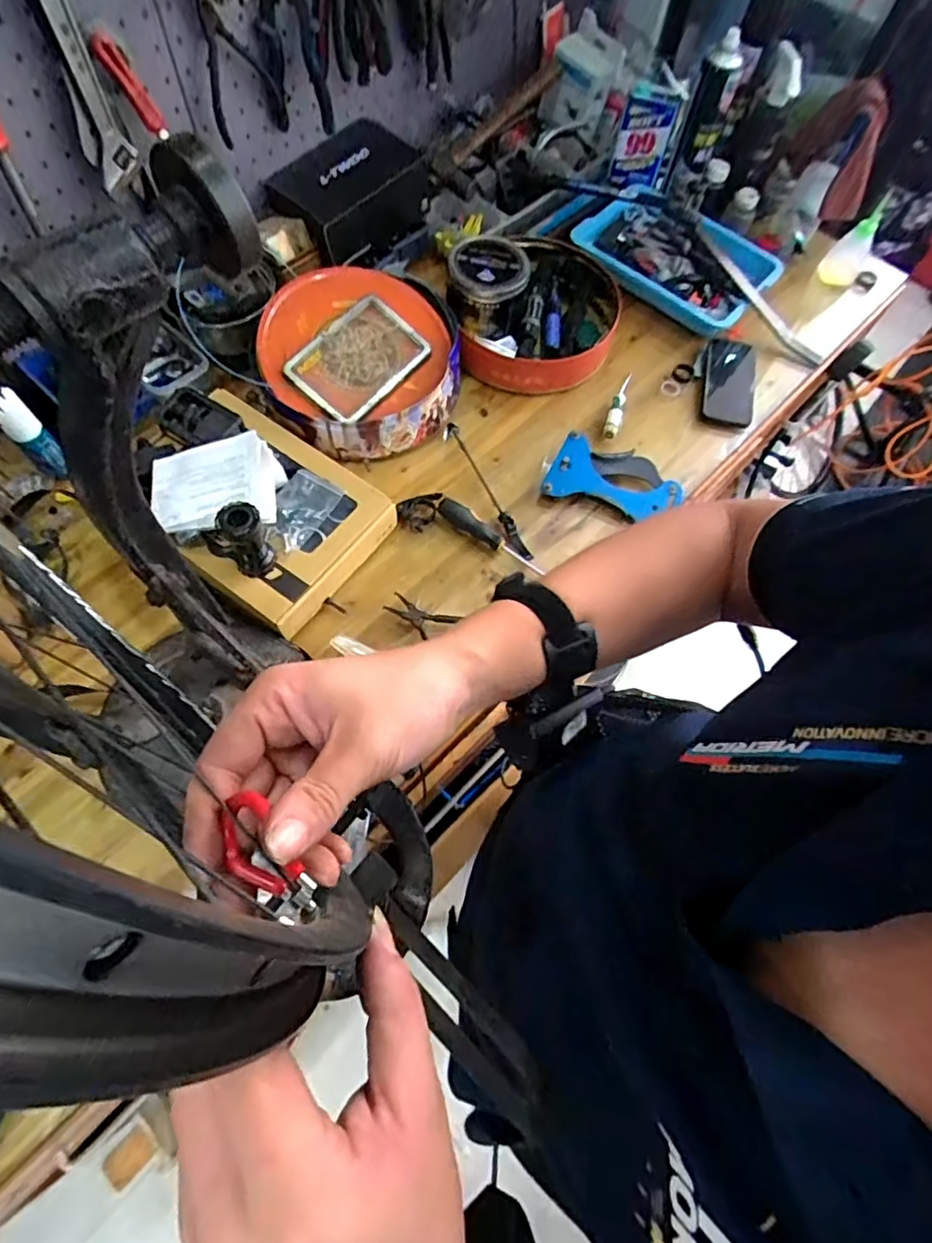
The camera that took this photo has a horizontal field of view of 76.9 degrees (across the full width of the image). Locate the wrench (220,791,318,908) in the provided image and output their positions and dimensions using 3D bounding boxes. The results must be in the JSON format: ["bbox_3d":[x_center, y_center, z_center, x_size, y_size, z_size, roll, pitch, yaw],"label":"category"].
[{"bbox_3d":[-0.080,0.094,0.232,0.024,0.012,0.050,-33,72,-15],"label":"wrench"}]

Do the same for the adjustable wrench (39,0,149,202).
[{"bbox_3d":[-0.405,-0.570,0.616,0.043,0.224,0.025,-27,71,-13],"label":"adjustable wrench"}]

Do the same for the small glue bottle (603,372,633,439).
[{"bbox_3d":[0.238,-0.340,0.916,0.023,0.021,0.140,17,67,4],"label":"small glue bottle"}]

